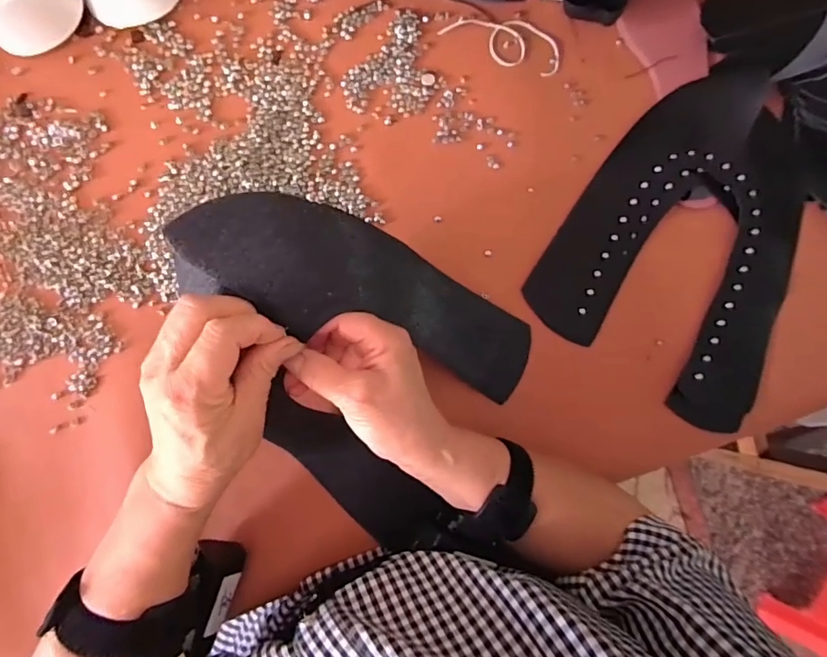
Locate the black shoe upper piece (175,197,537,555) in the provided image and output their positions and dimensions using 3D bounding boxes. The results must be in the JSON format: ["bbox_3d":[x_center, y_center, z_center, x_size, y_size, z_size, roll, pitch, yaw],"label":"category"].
[{"bbox_3d":[-0.034,0.025,0.318,0.227,0.123,0.188,33,82,-4],"label":"black shoe upper piece"}]

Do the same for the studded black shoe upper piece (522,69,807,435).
[{"bbox_3d":[0.249,-0.080,0.420,0.212,0.024,0.277,33,82,-4],"label":"studded black shoe upper piece"}]

